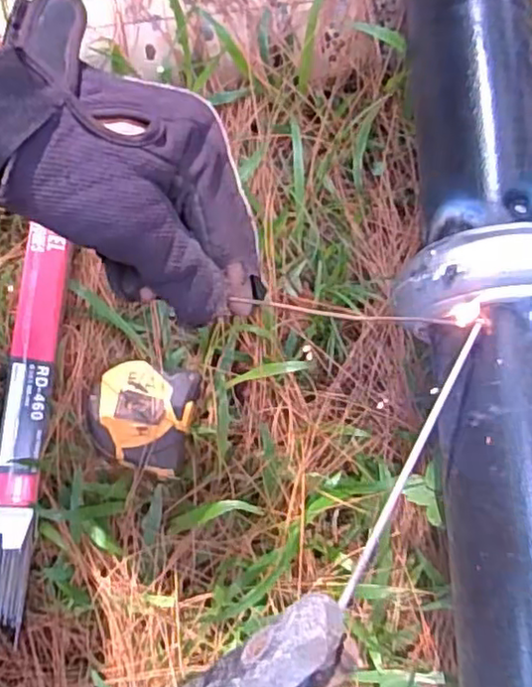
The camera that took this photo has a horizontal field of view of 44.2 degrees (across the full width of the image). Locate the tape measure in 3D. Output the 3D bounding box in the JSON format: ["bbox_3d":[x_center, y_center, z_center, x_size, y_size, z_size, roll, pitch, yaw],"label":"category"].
[{"bbox_3d":[-0.091,0.055,0.488,0.070,0.030,0.076,12,70,2],"label":"tape measure"}]

